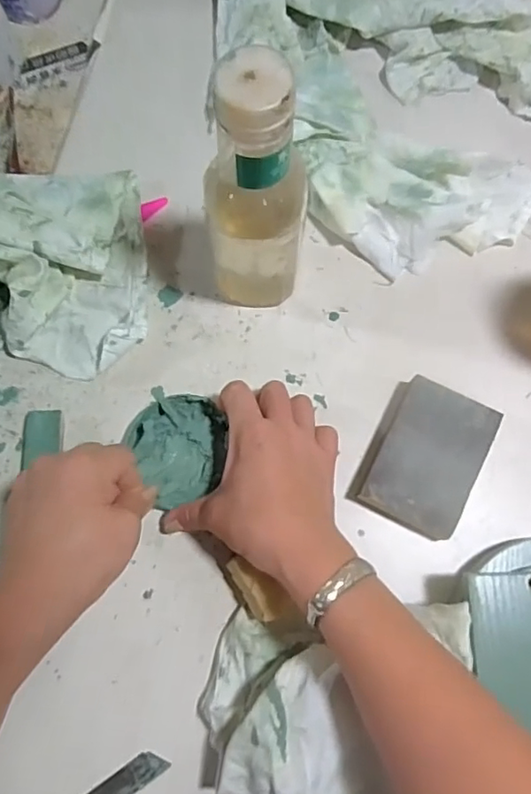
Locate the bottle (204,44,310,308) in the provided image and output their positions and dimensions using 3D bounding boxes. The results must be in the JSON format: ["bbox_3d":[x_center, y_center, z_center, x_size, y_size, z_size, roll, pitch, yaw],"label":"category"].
[{"bbox_3d":[-0.006,-0.119,0.360,0.062,0.202,0.059,-8,75,-2],"label":"bottle"}]

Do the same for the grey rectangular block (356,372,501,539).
[{"bbox_3d":[0.116,0.044,0.405,0.066,0.028,0.101,26,76,7],"label":"grey rectangular block"}]

